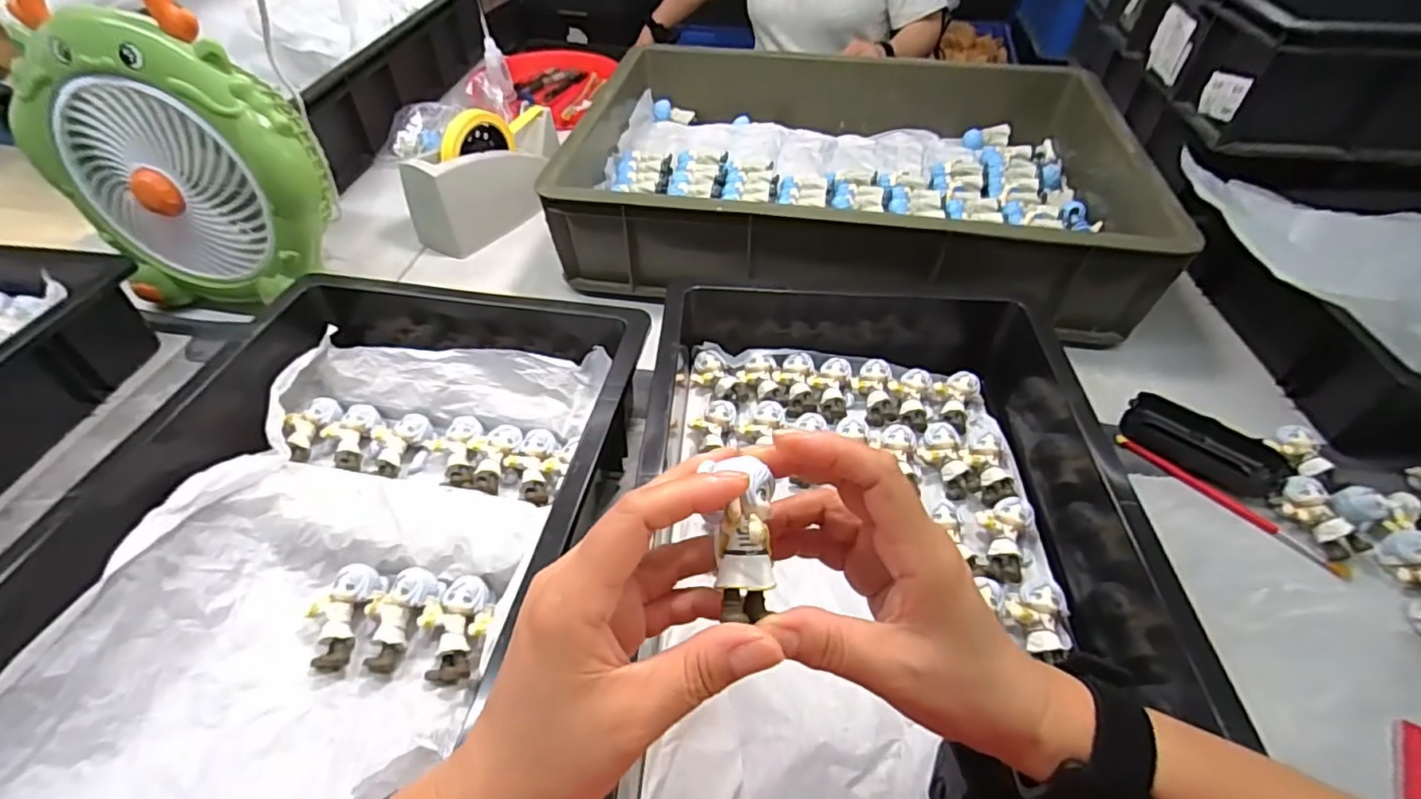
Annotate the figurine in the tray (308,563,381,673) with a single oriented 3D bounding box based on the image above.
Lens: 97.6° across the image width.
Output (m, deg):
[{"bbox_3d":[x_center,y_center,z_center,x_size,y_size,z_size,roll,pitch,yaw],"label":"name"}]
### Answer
[{"bbox_3d":[-0.233,0.135,0.387,0.035,0.020,0.062,5,70,5],"label":"figurine in the tray"}]

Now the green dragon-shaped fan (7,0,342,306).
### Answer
[{"bbox_3d":[-0.457,-0.204,0.549,0.229,0.242,0.103,8,47,7],"label":"green dragon-shaped fan"}]

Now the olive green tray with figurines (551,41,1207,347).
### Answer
[{"bbox_3d":[0.152,-0.256,0.696,0.559,0.108,0.376,9,47,8],"label":"olive green tray with figurines"}]

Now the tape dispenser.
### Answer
[{"bbox_3d":[-0.243,-0.258,0.704,0.068,0.105,0.195,31,54,26],"label":"tape dispenser"}]

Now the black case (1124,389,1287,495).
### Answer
[{"bbox_3d":[0.397,0.034,0.505,0.108,0.027,0.042,35,55,28],"label":"black case"}]

